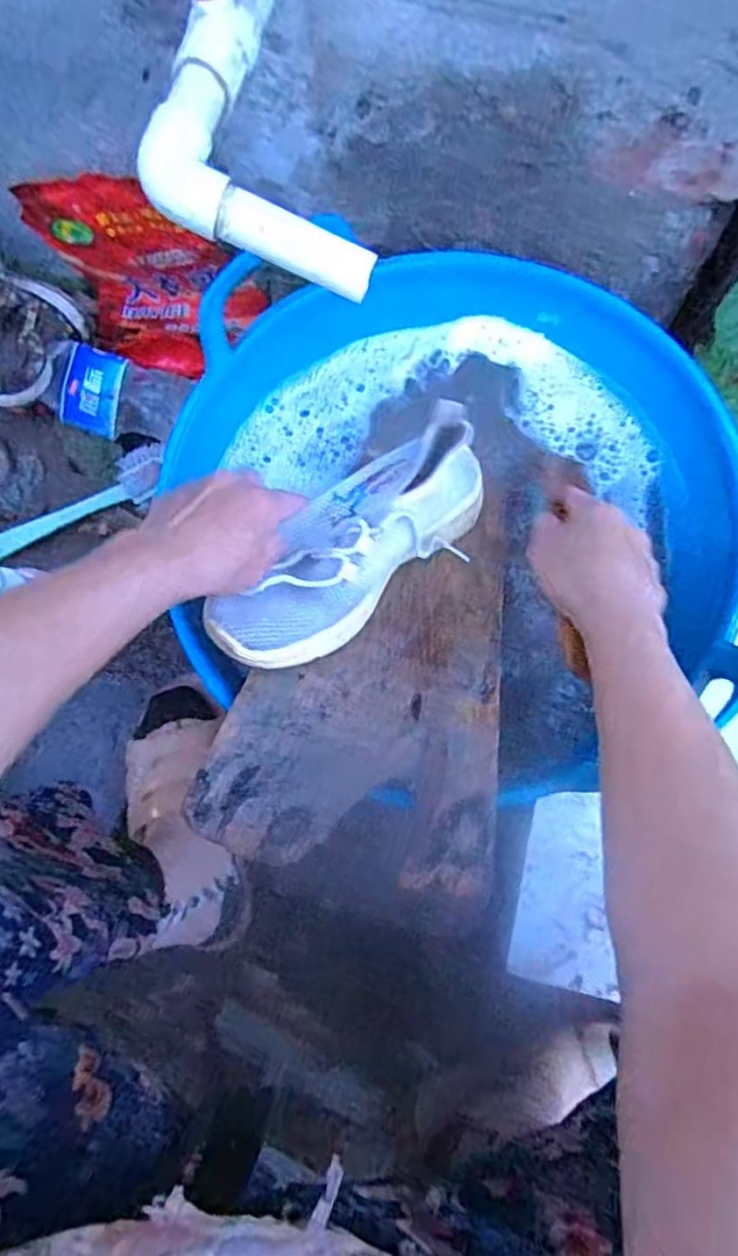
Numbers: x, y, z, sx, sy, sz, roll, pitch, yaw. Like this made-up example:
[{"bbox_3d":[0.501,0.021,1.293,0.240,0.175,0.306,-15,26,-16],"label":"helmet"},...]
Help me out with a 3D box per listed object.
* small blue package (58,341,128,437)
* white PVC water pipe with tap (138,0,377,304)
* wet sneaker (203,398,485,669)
[{"bbox_3d":[-0.251,-0.216,0.594,0.051,0.012,0.073,17,109,-9],"label":"small blue package"},{"bbox_3d":[-0.041,-0.265,0.343,0.128,0.049,0.154,17,77,5],"label":"white PVC water pipe with tap"},{"bbox_3d":[-0.010,-0.059,0.423,0.080,0.078,0.215,41,68,10],"label":"wet sneaker"}]

